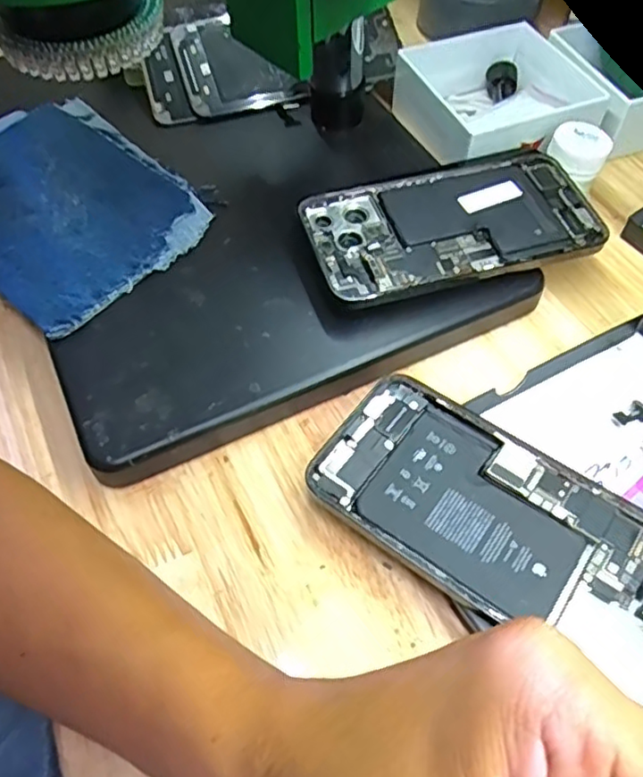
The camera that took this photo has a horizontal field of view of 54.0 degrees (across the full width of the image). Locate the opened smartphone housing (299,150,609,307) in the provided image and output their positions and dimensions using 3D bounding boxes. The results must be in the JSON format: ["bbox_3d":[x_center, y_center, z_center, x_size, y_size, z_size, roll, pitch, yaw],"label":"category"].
[{"bbox_3d":[0.071,-0.091,0.346,0.153,0.016,0.081,-16,61,-8],"label":"opened smartphone housing"}]

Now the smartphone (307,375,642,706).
[{"bbox_3d":[0.077,0.056,0.267,0.159,0.004,0.076,31,62,20],"label":"smartphone"}]

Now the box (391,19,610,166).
[{"bbox_3d":[0.117,-0.193,0.436,0.114,0.054,0.111,-18,61,-9],"label":"box"}]

